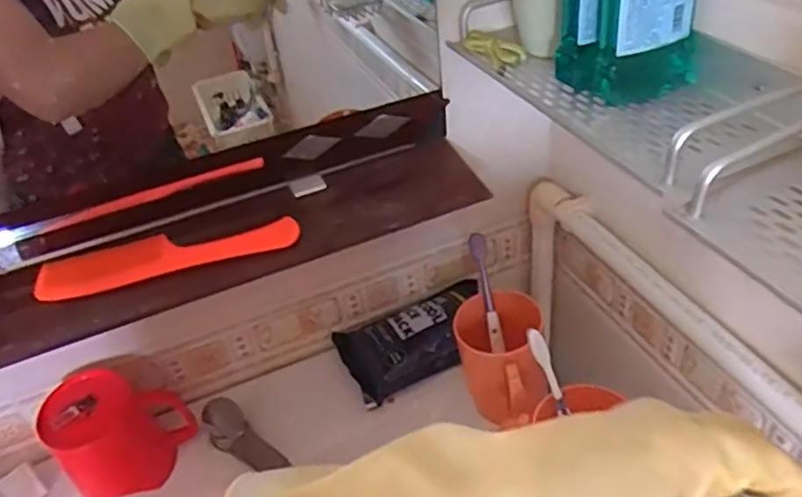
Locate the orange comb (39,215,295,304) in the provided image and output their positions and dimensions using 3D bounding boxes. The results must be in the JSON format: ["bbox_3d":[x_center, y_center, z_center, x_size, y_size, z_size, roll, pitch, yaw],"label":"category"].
[{"bbox_3d":[-0.193,0.006,0.559,0.211,0.011,0.047,-11,38,-3],"label":"orange comb"}]

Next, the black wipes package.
[{"bbox_3d":[0.021,0.096,0.735,0.167,0.046,0.099,-23,40,-18],"label":"black wipes package"}]

